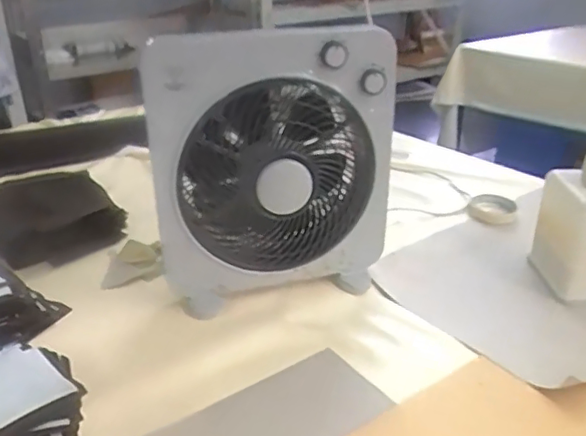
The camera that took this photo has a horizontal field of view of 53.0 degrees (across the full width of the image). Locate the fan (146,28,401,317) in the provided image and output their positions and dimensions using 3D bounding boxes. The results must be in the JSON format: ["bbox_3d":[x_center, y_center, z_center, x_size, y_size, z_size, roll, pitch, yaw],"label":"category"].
[{"bbox_3d":[-0.025,-0.058,0.818,0.328,0.380,0.096,-6,26,-12],"label":"fan"}]

